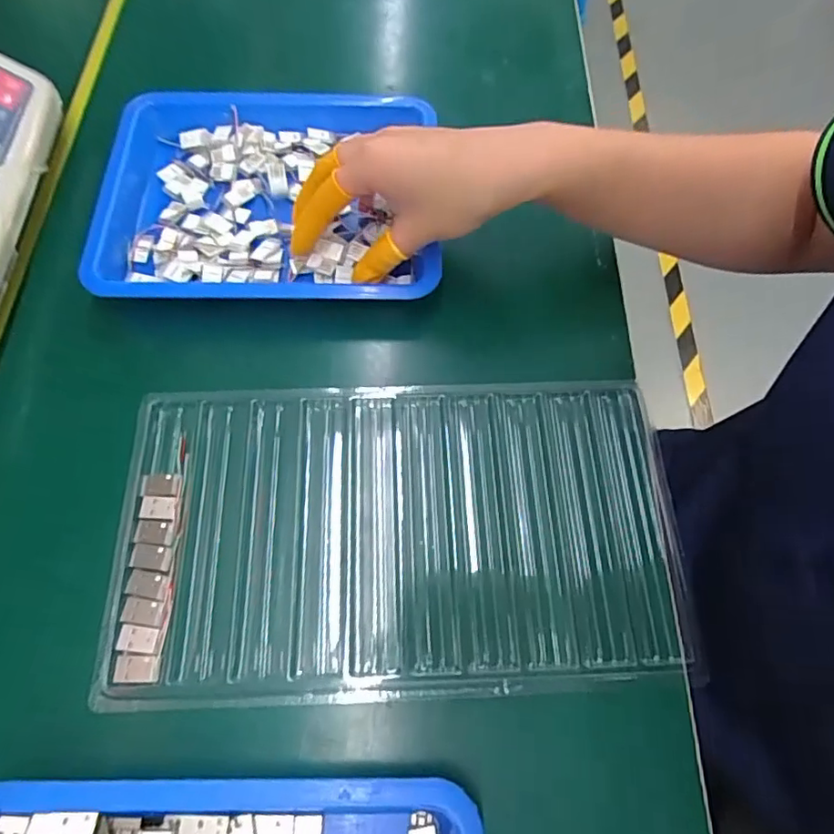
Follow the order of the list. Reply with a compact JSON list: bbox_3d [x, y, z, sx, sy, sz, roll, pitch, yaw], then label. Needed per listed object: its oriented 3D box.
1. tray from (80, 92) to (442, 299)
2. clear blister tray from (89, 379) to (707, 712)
[{"bbox_3d":[-0.104,-0.146,0.377,0.224,0.031,0.168,0,68,-3],"label":"tray"},{"bbox_3d":[-0.008,0.061,0.308,0.292,0.026,0.161,-1,68,-3],"label":"clear blister tray"}]

